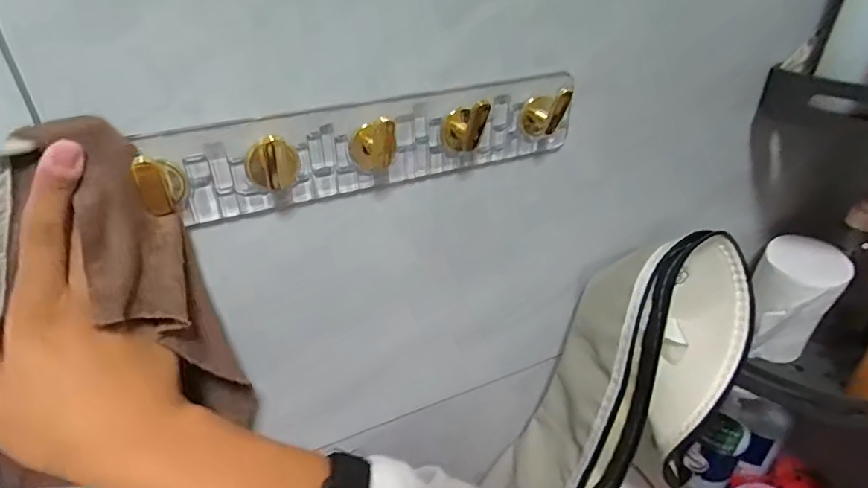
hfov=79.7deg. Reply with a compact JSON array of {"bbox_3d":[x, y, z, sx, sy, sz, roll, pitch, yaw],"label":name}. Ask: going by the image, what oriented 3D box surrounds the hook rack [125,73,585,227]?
[{"bbox_3d":[-0.025,-0.058,0.314,0.265,0.055,0.031,-15,36,-21],"label":"hook rack"}]

